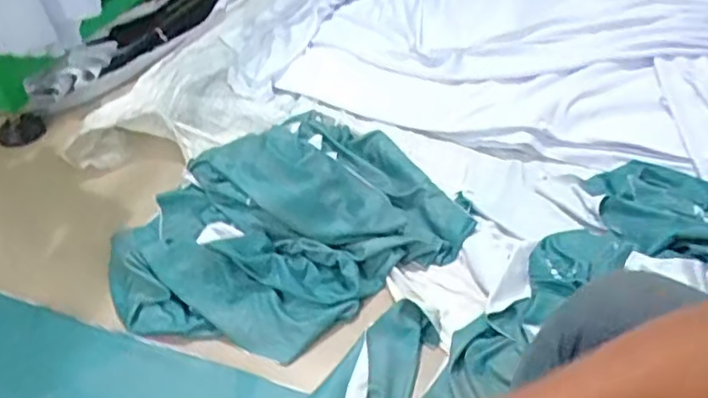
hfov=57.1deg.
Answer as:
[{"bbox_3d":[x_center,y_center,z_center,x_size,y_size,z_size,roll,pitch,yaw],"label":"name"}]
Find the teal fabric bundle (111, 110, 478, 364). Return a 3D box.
[{"bbox_3d":[-0.096,0.014,0.836,0.422,0.104,0.326,-26,48,-25],"label":"teal fabric bundle"}]

